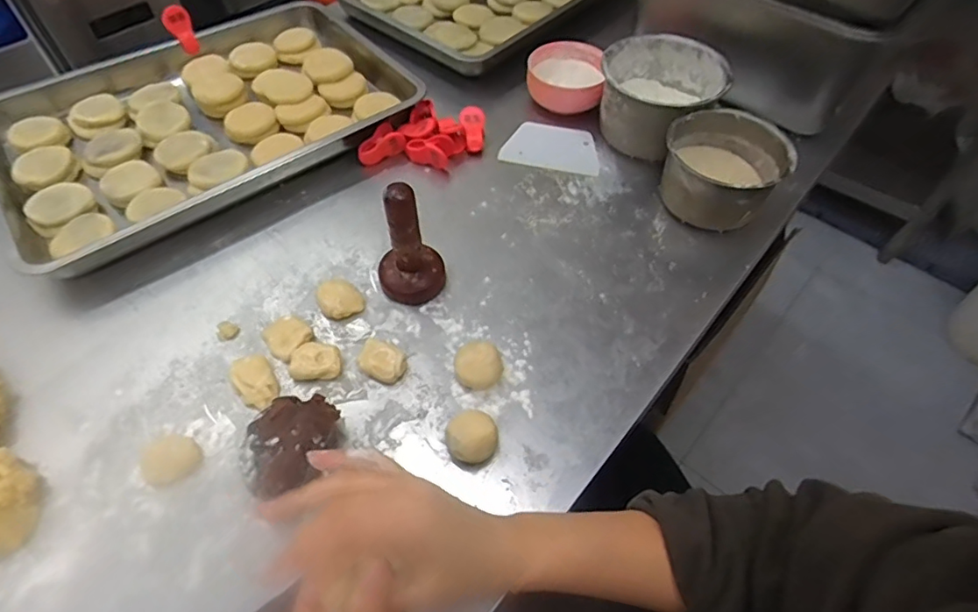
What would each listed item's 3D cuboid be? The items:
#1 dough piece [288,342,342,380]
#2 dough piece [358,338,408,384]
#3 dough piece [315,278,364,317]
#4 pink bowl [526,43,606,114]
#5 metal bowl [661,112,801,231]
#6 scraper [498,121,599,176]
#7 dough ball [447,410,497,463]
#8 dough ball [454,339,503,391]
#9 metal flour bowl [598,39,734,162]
[{"bbox_3d":[-0.163,0.051,0.517,0.046,0.019,0.031,0,54,-2],"label":"dough piece"},{"bbox_3d":[-0.101,0.050,0.521,0.049,0.017,0.038,27,58,17],"label":"dough piece"},{"bbox_3d":[-0.152,-0.008,0.560,0.042,0.017,0.043,1,54,-1],"label":"dough piece"},{"bbox_3d":[0.105,-0.314,0.764,0.101,0.055,0.110,1,54,-1],"label":"pink bowl"},{"bbox_3d":[0.270,-0.161,0.644,0.129,0.078,0.135,1,54,-1],"label":"metal bowl"},{"bbox_3d":[0.084,-0.208,0.713,0.122,0.007,0.086,14,55,9],"label":"scraper"},{"bbox_3d":[-0.014,0.113,0.470,0.041,0.027,0.045,1,54,-1],"label":"dough ball"},{"bbox_3d":[-0.009,0.057,0.507,0.043,0.029,0.040,1,54,-1],"label":"dough ball"},{"bbox_3d":[0.211,-0.264,0.702,0.143,0.090,0.142,1,54,-1],"label":"metal flour bowl"}]

